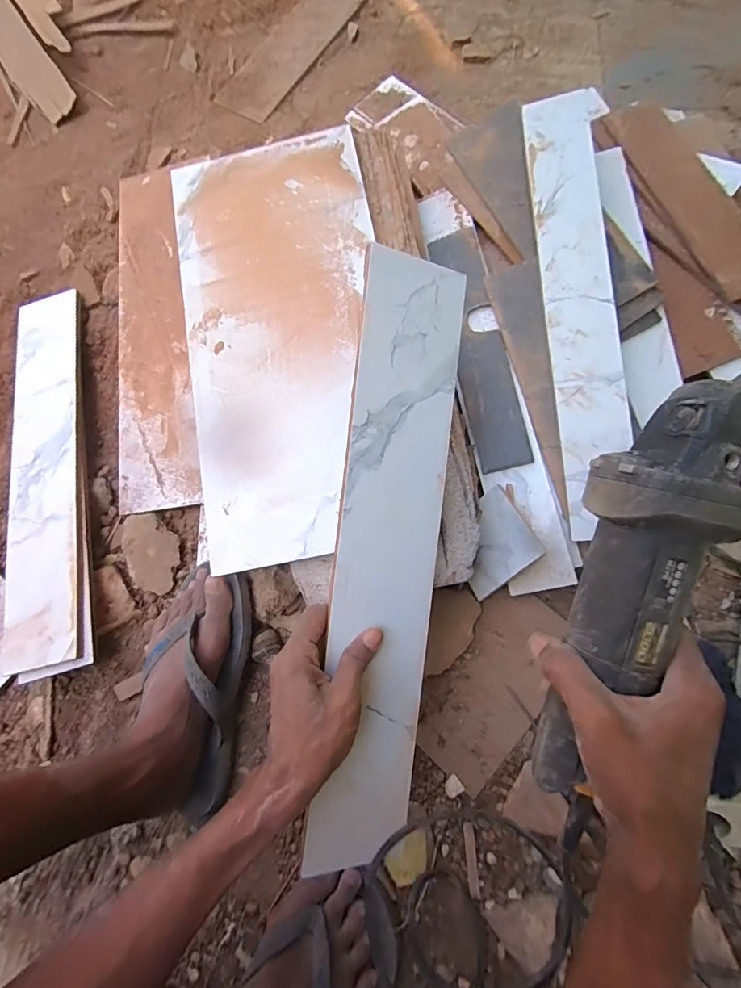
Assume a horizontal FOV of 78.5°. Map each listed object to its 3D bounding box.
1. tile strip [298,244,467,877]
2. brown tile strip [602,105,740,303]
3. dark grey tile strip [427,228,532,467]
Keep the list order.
[{"bbox_3d":[0.018,0.052,0.372,0.094,0.006,0.481,7,89,-23],"label":"tile strip"},{"bbox_3d":[0.366,-0.344,0.522,0.071,0.008,0.285,-19,75,4],"label":"brown tile strip"},{"bbox_3d":[0.125,-0.174,0.529,0.057,0.009,0.296,-14,80,14],"label":"dark grey tile strip"}]

